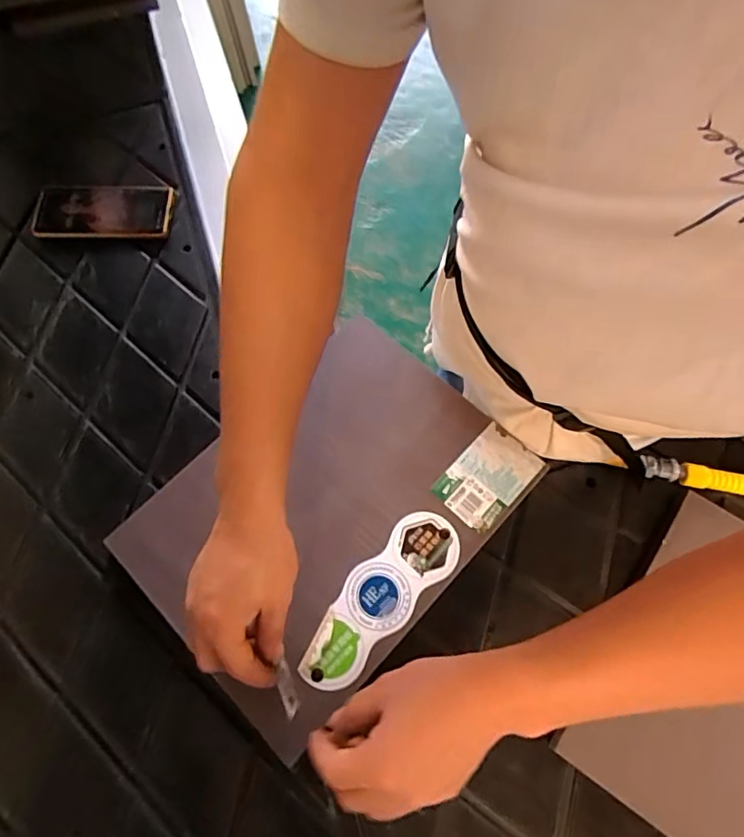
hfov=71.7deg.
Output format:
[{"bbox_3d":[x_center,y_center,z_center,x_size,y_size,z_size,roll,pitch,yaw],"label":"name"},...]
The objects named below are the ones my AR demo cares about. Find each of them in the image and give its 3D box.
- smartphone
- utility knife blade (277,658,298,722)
[{"bbox_3d":[-0.331,-0.255,0.638,0.165,0.012,0.076,-1,68,0],"label":"smartphone"},{"bbox_3d":[-0.070,0.219,0.419,0.011,0.007,0.043,-16,68,-6],"label":"utility knife blade"}]

